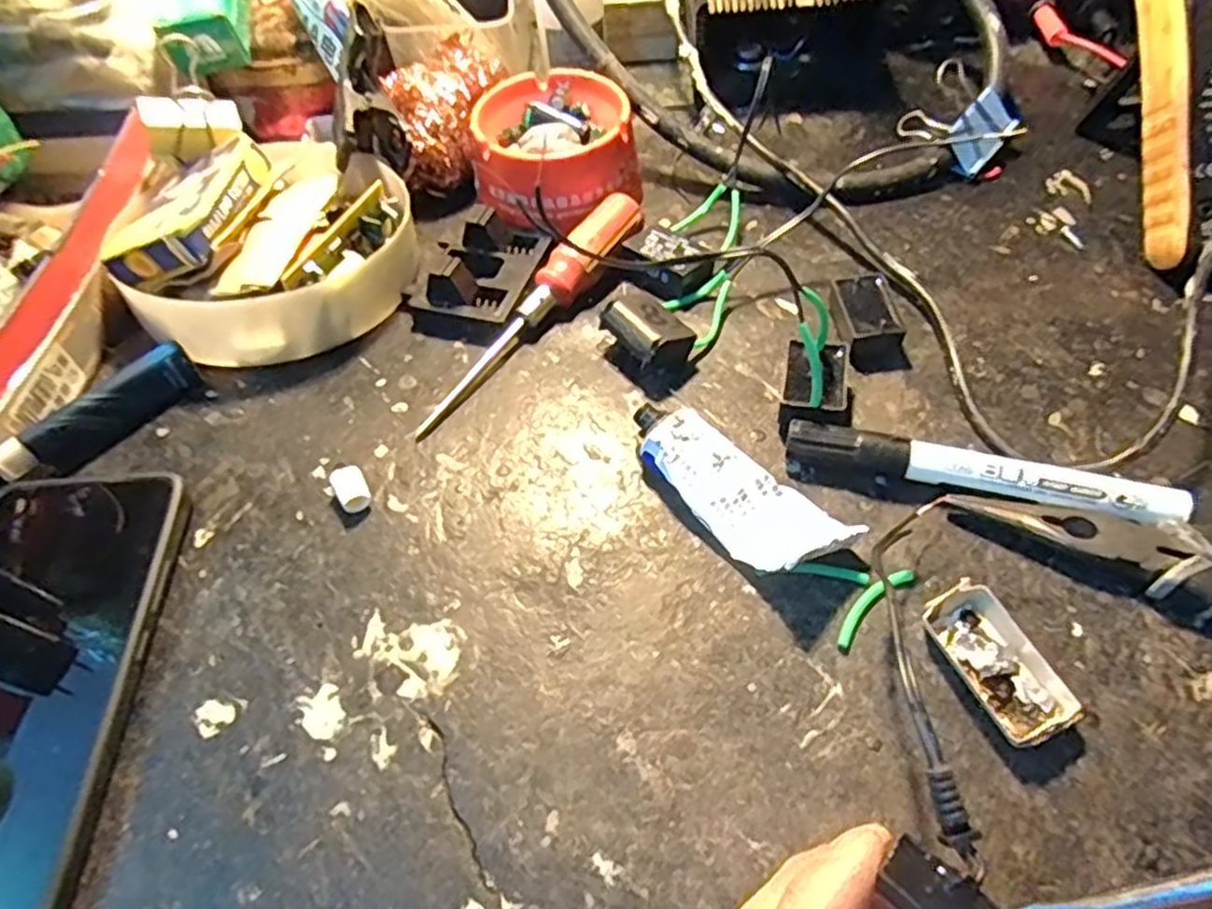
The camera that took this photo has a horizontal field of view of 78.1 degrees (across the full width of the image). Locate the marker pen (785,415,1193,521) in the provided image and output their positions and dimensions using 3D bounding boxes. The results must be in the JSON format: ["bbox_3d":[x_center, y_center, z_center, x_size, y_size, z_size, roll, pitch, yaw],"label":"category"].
[{"bbox_3d":[0.138,0.008,0.280,0.137,0.016,0.014,11,57,11],"label":"marker pen"}]

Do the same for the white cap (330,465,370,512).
[{"bbox_3d":[-0.098,0.014,0.289,0.012,0.011,0.016,-25,58,-14],"label":"white cap"}]

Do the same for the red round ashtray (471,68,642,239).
[{"bbox_3d":[-0.025,-0.153,0.383,0.082,0.041,0.088,-2,56,2],"label":"red round ashtray"}]

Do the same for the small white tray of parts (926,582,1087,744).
[{"bbox_3d":[0.128,0.067,0.243,0.027,0.011,0.050,-22,57,-12],"label":"small white tray of parts"}]

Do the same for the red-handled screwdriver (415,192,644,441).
[{"bbox_3d":[-0.032,-0.065,0.336,0.021,0.023,0.150,29,62,21],"label":"red-handled screwdriver"}]

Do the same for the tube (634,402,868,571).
[{"bbox_3d":[0.046,0.014,0.278,0.088,0.021,0.036,31,63,22],"label":"tube"}]

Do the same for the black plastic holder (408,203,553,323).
[{"bbox_3d":[-0.064,-0.092,0.357,0.056,0.022,0.064,13,57,12],"label":"black plastic holder"}]

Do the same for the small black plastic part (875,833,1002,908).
[{"bbox_3d":[0.077,0.101,0.169,0.025,0.004,0.014,34,64,23],"label":"small black plastic part"}]

